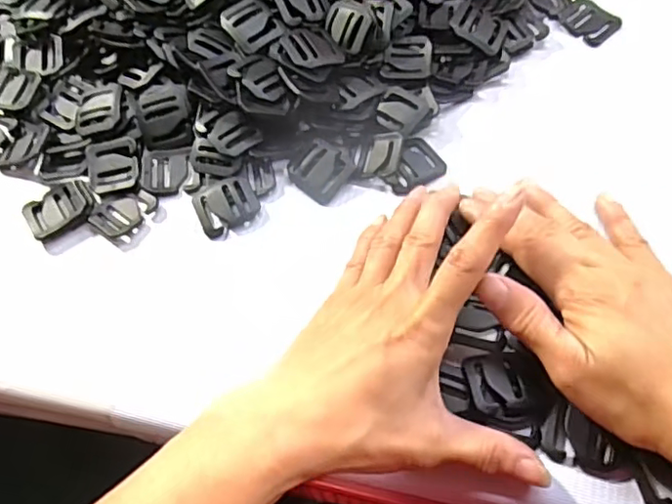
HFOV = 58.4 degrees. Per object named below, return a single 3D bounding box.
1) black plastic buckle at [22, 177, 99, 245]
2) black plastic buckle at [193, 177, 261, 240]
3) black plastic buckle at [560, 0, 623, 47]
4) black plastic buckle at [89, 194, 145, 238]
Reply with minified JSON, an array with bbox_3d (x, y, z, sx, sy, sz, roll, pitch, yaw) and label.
[{"bbox_3d":[-0.160,-0.025,0.350,0.039,0.006,0.029,-35,66,-13],"label":"black plastic buckle"},{"bbox_3d":[-0.063,-0.027,0.347,0.035,0.008,0.029,-27,65,-10],"label":"black plastic buckle"},{"bbox_3d":[0.167,-0.151,0.396,0.031,0.005,0.036,-38,67,-14],"label":"black plastic buckle"},{"bbox_3d":[-0.127,-0.022,0.349,0.030,0.005,0.026,37,71,20],"label":"black plastic buckle"}]

